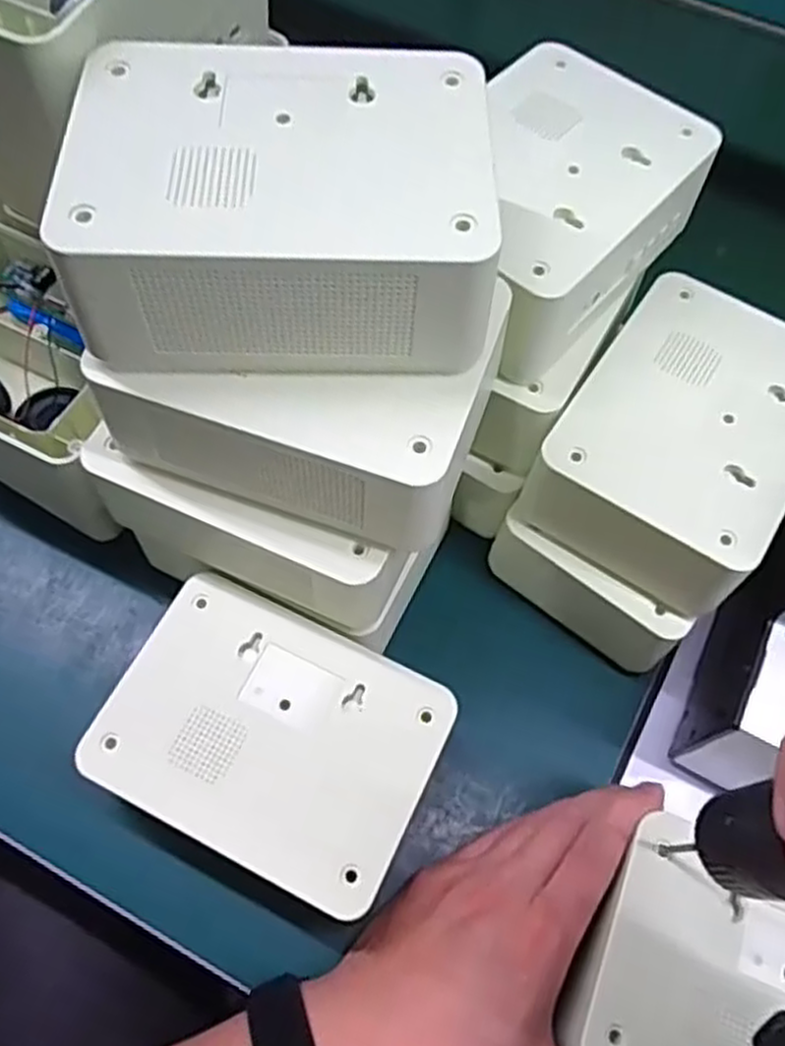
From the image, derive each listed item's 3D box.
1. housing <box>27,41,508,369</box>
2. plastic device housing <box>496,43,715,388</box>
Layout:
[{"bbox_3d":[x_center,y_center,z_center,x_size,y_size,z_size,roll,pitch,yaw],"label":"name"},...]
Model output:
[{"bbox_3d":[-0.036,-0.105,0.264,0.135,0.051,0.109,0,63,-3],"label":"housing"},{"bbox_3d":[0.068,-0.142,0.353,0.100,0.059,0.141,38,67,16],"label":"plastic device housing"}]

